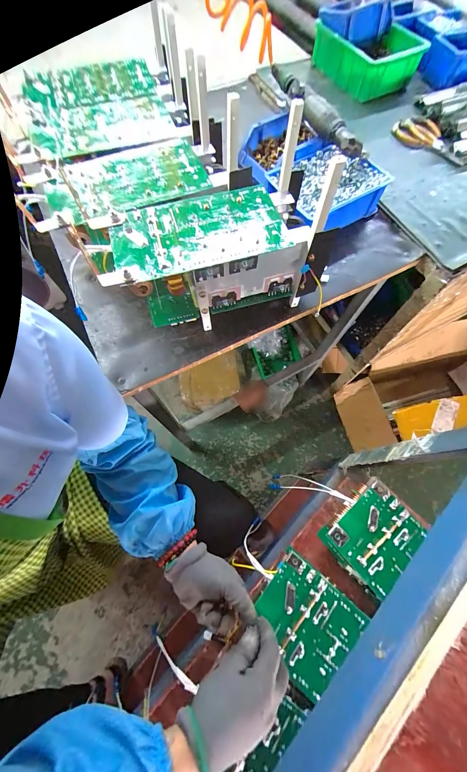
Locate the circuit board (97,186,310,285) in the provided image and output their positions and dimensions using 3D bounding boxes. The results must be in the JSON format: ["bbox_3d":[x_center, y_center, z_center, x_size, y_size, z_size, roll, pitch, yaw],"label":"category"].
[{"bbox_3d":[-0.041,-0.202,0.350,0.253,0.015,0.113,-15,70,-6],"label":"circuit board"}]

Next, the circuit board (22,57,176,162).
[{"bbox_3d":[-0.228,-0.466,0.446,0.217,0.012,0.245,-19,71,-8],"label":"circuit board"}]

